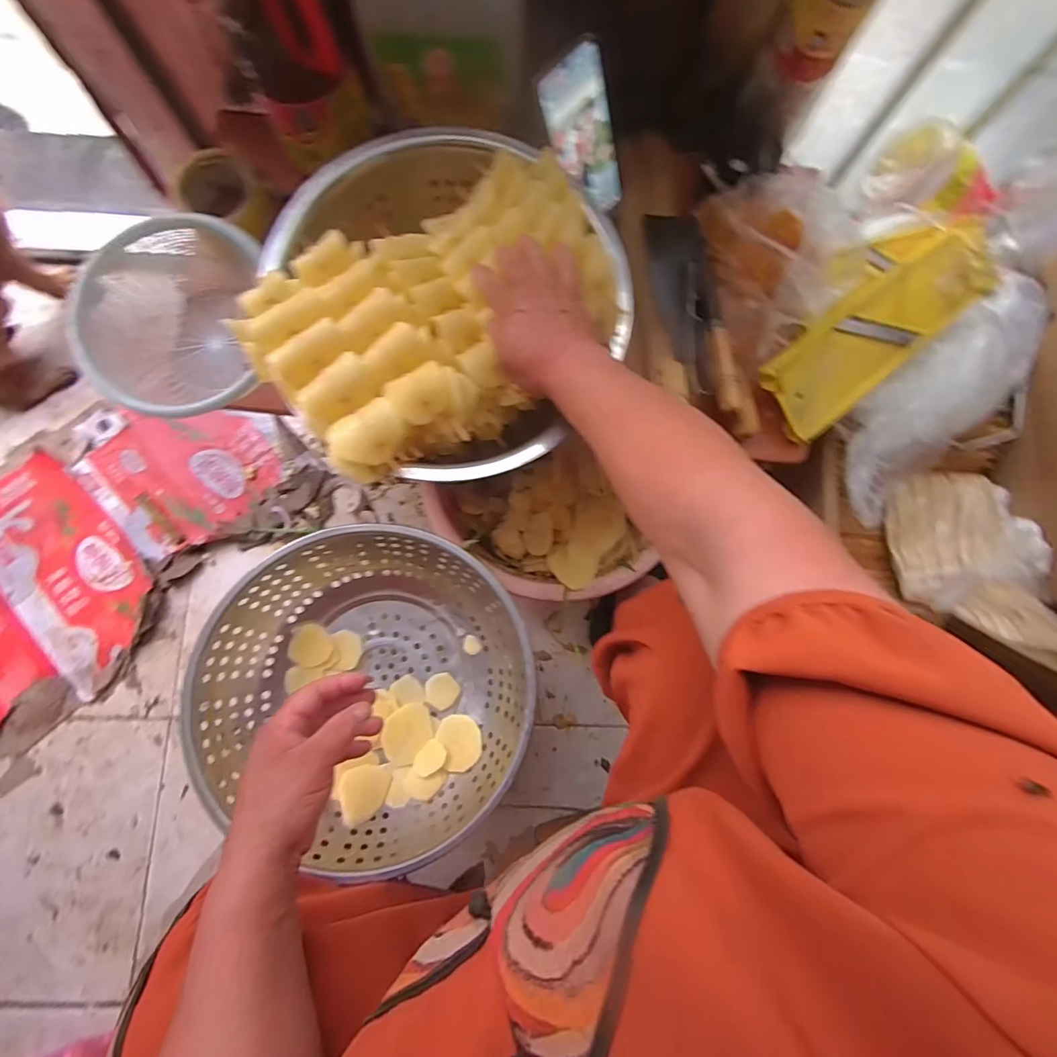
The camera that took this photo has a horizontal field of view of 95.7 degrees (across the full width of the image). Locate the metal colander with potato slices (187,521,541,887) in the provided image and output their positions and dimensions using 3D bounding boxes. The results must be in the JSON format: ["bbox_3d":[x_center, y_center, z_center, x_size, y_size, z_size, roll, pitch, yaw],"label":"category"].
[{"bbox_3d":[-0.158,0.161,0.520,0.321,0.112,0.302,0,81,-2],"label":"metal colander with potato slices"}]

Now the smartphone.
[{"bbox_3d":[0.062,-0.408,0.506,0.076,0.154,0.008,-46,59,1],"label":"smartphone"}]

